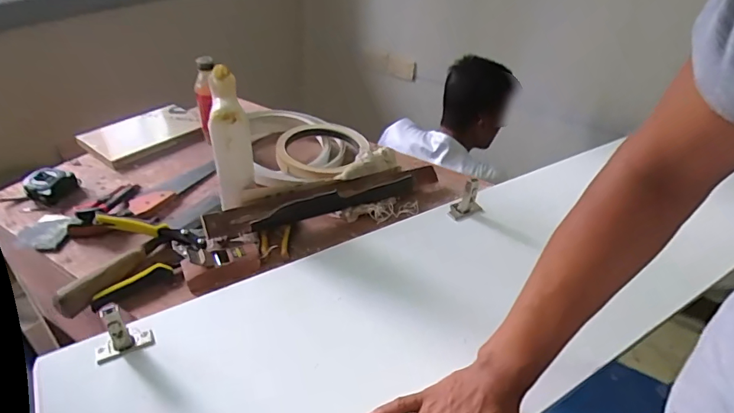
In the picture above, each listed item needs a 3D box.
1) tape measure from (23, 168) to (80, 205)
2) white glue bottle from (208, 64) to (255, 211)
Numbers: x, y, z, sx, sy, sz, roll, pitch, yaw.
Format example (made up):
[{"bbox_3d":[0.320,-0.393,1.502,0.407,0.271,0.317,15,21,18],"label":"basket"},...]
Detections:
[{"bbox_3d":[-0.579,-0.039,0.816,0.077,0.035,0.077,12,38,10],"label":"tape measure"},{"bbox_3d":[-0.208,-0.095,0.691,0.060,0.210,0.067,-6,39,-14],"label":"white glue bottle"}]

